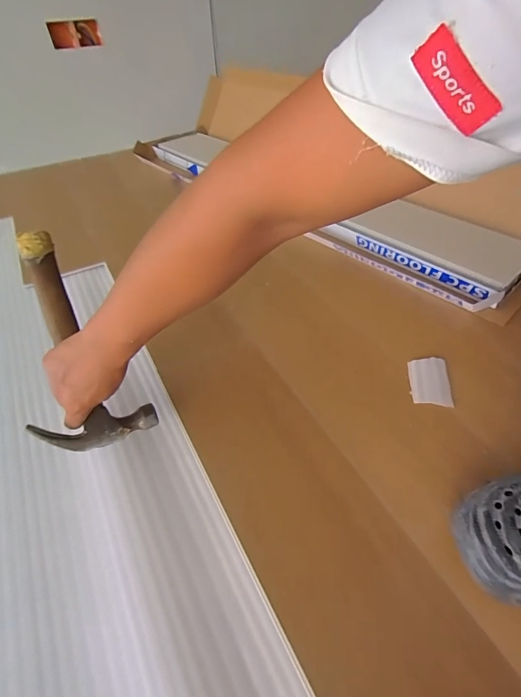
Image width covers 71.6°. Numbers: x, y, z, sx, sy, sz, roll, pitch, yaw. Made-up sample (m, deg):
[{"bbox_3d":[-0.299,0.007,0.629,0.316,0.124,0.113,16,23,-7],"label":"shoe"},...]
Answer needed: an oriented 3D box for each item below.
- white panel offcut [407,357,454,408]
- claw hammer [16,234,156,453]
[{"bbox_3d":[0.272,0.052,0.583,0.060,0.005,0.087,2,53,11],"label":"white panel offcut"},{"bbox_3d":[-0.242,-0.003,0.451,0.135,0.272,0.030,-21,9,-19],"label":"claw hammer"}]

